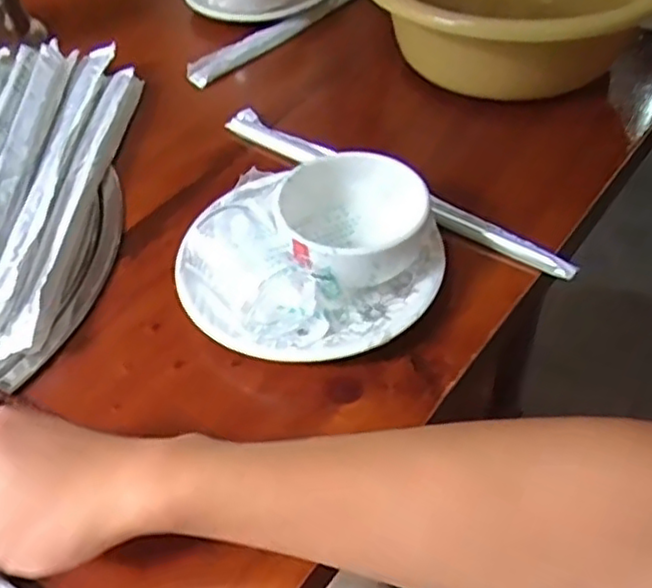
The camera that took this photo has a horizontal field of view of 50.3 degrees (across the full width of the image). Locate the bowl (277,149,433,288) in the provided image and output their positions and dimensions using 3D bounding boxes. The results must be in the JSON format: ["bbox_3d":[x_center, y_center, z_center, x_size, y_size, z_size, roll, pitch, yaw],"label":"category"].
[{"bbox_3d":[0.018,-0.038,0.439,0.092,0.054,0.103,5,49,9],"label":"bowl"}]

